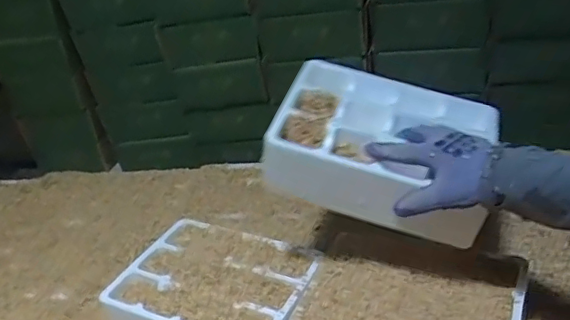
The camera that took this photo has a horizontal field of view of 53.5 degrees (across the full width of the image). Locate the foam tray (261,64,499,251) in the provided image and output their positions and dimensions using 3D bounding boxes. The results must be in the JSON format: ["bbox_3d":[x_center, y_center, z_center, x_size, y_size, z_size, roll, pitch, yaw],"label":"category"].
[{"bbox_3d":[0.115,-0.024,0.663,0.244,0.083,0.205,20,48,5],"label":"foam tray"}]

